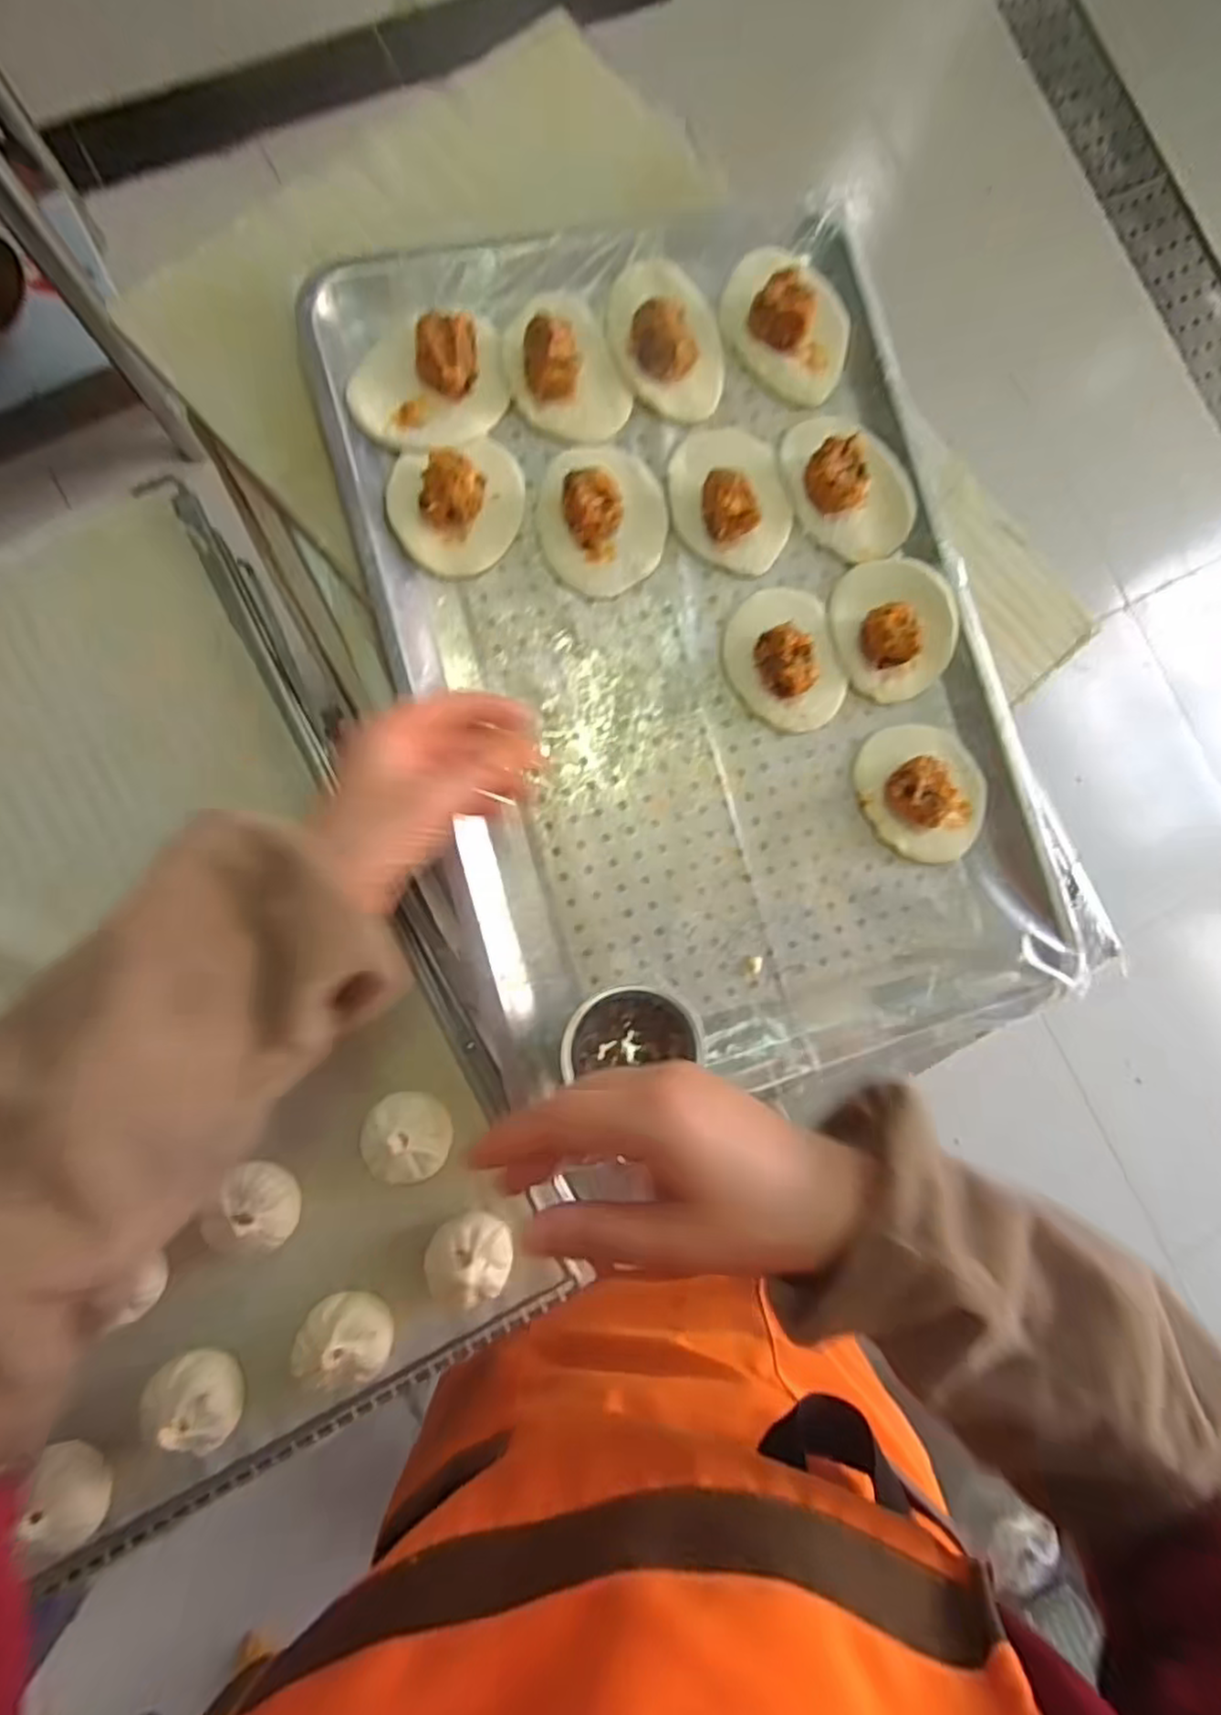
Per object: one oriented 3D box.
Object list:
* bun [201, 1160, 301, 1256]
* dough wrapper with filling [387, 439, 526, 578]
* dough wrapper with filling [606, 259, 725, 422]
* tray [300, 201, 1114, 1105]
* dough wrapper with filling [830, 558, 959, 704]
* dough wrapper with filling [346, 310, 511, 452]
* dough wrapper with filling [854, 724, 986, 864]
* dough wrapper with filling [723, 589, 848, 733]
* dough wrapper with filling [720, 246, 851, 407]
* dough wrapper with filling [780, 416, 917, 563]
[{"bbox_3d":[-0.217,0.218,0.432,0.046,0.031,0.048,1,86,-7],"label":"bun"},{"bbox_3d":[-0.097,-0.230,0.452,0.086,0.034,0.081,-16,88,-8],"label":"dough wrapper with filling"},{"bbox_3d":[0.040,-0.354,0.475,0.075,0.030,0.099,-7,87,-8],"label":"dough wrapper with filling"},{"bbox_3d":[0.069,-0.137,0.470,0.418,0.033,0.576,-13,87,-8],"label":"tray"},{"bbox_3d":[0.199,-0.161,0.484,0.080,0.035,0.094,-12,87,-8],"label":"dough wrapper with filling"},{"bbox_3d":[-0.116,-0.308,0.452,0.099,0.033,0.075,-9,87,-8],"label":"dough wrapper with filling"},{"bbox_3d":[0.219,-0.046,0.477,0.084,0.025,0.098,-30,90,-8],"label":"dough wrapper with filling"},{"bbox_3d":[0.121,-0.136,0.473,0.073,0.027,0.098,-24,89,-8],"label":"dough wrapper with filling"},{"bbox_3d":[0.125,-0.376,0.490,0.099,0.037,0.085,27,83,-5],"label":"dough wrapper with filling"},{"bbox_3d":[0.170,-0.262,0.490,0.082,0.027,0.104,-20,89,-8],"label":"dough wrapper with filling"}]

